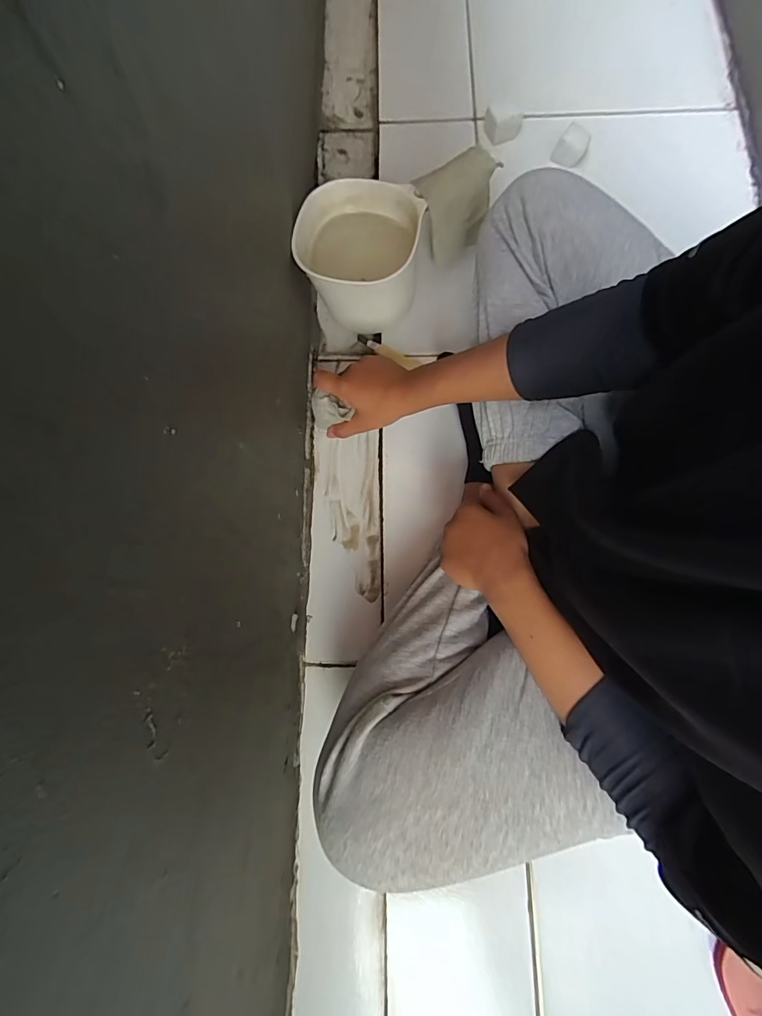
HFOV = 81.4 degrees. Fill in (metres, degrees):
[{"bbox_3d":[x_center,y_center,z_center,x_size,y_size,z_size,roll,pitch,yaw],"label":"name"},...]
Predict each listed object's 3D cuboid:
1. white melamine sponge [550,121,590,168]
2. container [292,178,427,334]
[{"bbox_3d":[0.279,-0.526,0.644,0.040,0.028,0.044,32,79,8],"label":"white melamine sponge"},{"bbox_3d":[-0.028,-0.312,0.571,0.150,0.122,0.136,19,77,5],"label":"container"}]

